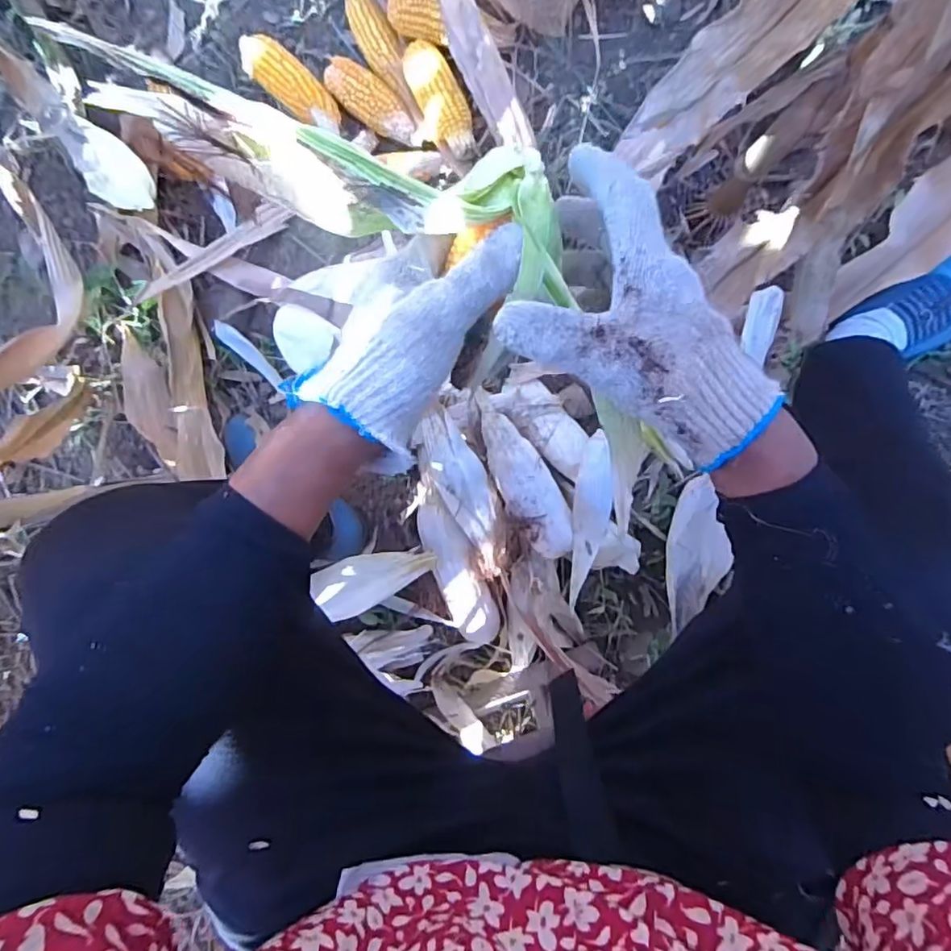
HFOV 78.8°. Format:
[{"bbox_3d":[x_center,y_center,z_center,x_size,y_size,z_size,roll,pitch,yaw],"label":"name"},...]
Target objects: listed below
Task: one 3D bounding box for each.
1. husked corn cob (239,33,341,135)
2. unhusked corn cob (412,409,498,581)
[{"bbox_3d":[-0.221,-0.476,0.709,0.148,0.038,0.049,40,99,0],"label":"husked corn cob"},{"bbox_3d":[-0.012,0.018,0.662,0.060,0.050,0.198,-19,107,8],"label":"unhusked corn cob"}]

